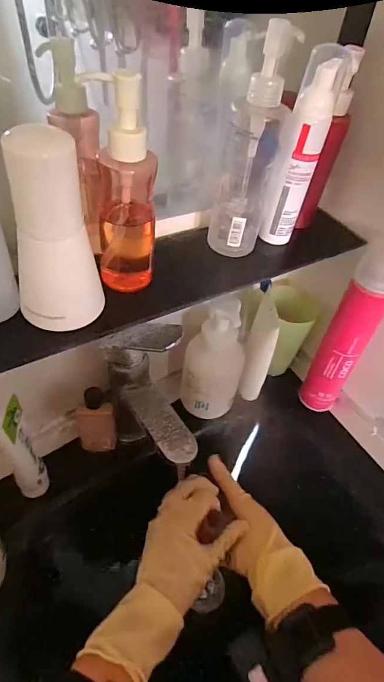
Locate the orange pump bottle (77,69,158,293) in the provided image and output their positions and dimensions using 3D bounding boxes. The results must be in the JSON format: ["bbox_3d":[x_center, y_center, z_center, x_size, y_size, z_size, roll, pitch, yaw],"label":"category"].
[{"bbox_3d":[-0.052,-0.108,0.300,0.042,0.155,0.038,19,46,11],"label":"orange pump bottle"}]

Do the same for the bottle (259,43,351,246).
[{"bbox_3d":[0.103,-0.174,0.375,0.033,0.168,0.031,26,48,18],"label":"bottle"}]

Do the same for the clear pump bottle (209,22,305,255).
[{"bbox_3d":[0.052,-0.165,0.354,0.053,0.179,0.046,11,45,4],"label":"clear pump bottle"}]

